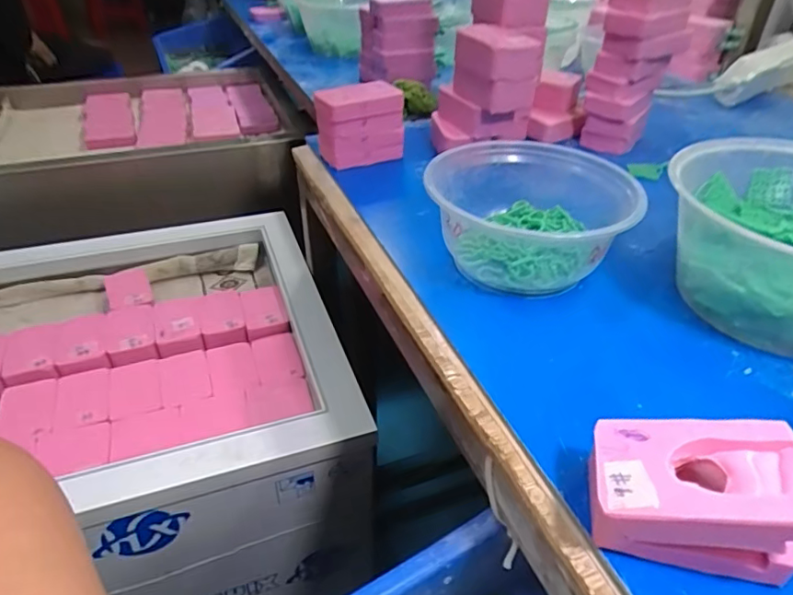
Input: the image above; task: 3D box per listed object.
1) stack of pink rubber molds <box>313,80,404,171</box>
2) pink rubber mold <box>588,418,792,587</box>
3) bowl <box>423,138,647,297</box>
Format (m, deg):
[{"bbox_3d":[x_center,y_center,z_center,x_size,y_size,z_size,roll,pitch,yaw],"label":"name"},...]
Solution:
[{"bbox_3d":[-0.035,-0.157,0.505,0.077,0.069,0.044,-23,44,-29],"label":"stack of pink rubber molds"},{"bbox_3d":[0.114,0.075,0.214,0.072,0.048,0.045,10,38,11],"label":"pink rubber mold"},{"bbox_3d":[0.091,-0.056,0.375,0.131,0.063,0.111,14,39,16],"label":"bowl"}]

